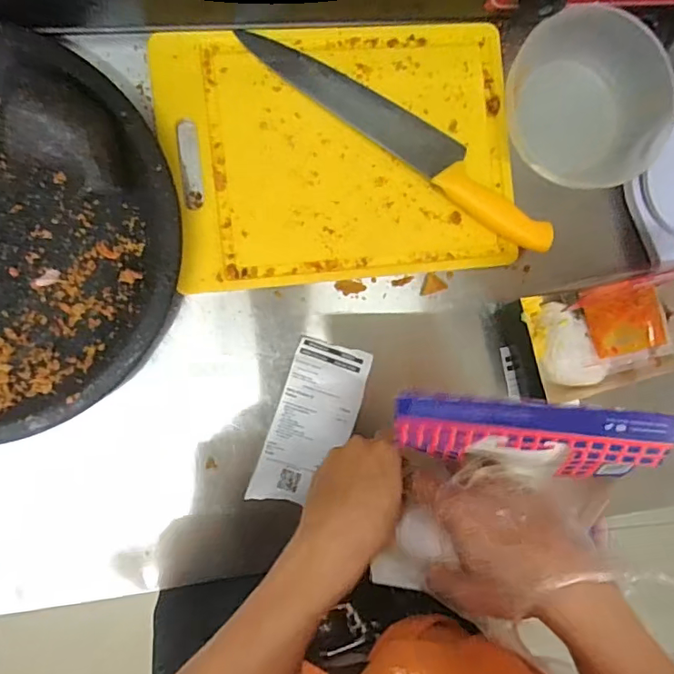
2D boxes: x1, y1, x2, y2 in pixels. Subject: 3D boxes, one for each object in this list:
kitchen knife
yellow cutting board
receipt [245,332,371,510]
[{"bbox_3d":[0.068,-0.199,0.504,0.353,0.025,0.049,33,86,-9],"label":"kitchen knife"},{"bbox_3d":[0.006,-0.182,0.509,0.339,0.013,0.247,-6,93,-7],"label":"yellow cutting board"},{"bbox_3d":[-0.025,0.088,0.513,0.076,0.020,0.165,20,88,-9],"label":"receipt"}]

